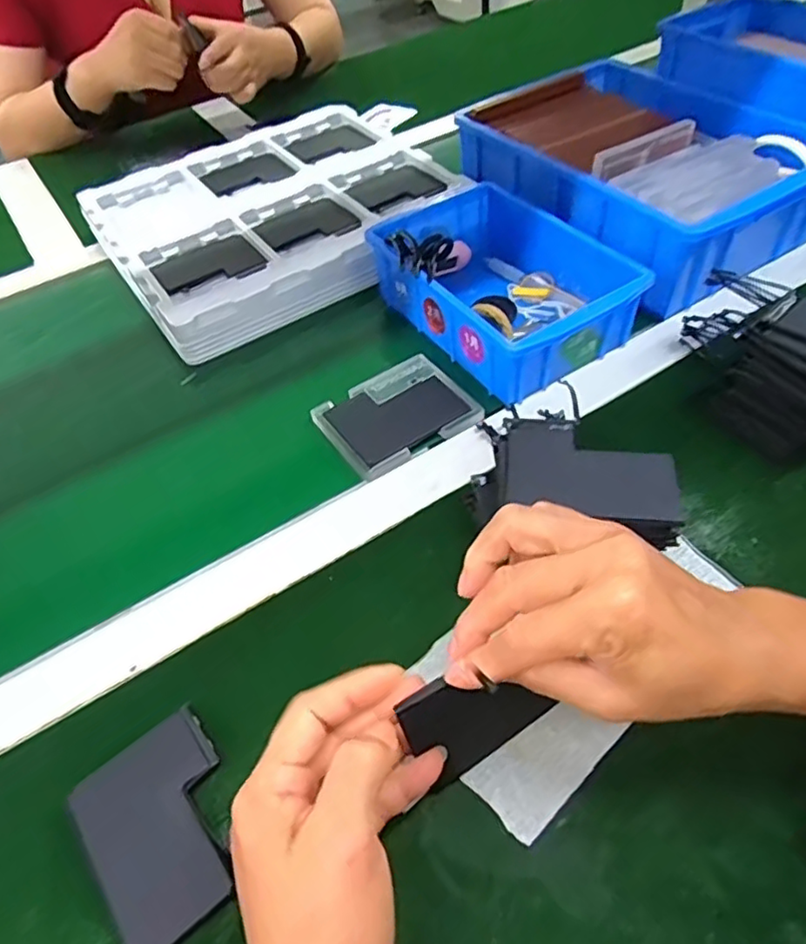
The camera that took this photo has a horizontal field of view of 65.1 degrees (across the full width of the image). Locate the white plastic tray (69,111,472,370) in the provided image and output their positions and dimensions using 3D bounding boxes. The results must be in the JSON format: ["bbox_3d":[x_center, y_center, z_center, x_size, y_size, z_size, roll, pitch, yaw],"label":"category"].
[{"bbox_3d":[-0.115,-0.259,0.637,0.345,0.051,0.302,-27,56,-18],"label":"white plastic tray"}]

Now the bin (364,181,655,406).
[{"bbox_3d":[0.076,-0.150,0.504,0.135,0.061,0.197,-31,54,-19],"label":"bin"}]

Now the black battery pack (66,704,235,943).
[{"bbox_3d":[-0.110,0.162,0.293,0.065,0.009,0.088,-34,55,-22],"label":"black battery pack"}]

